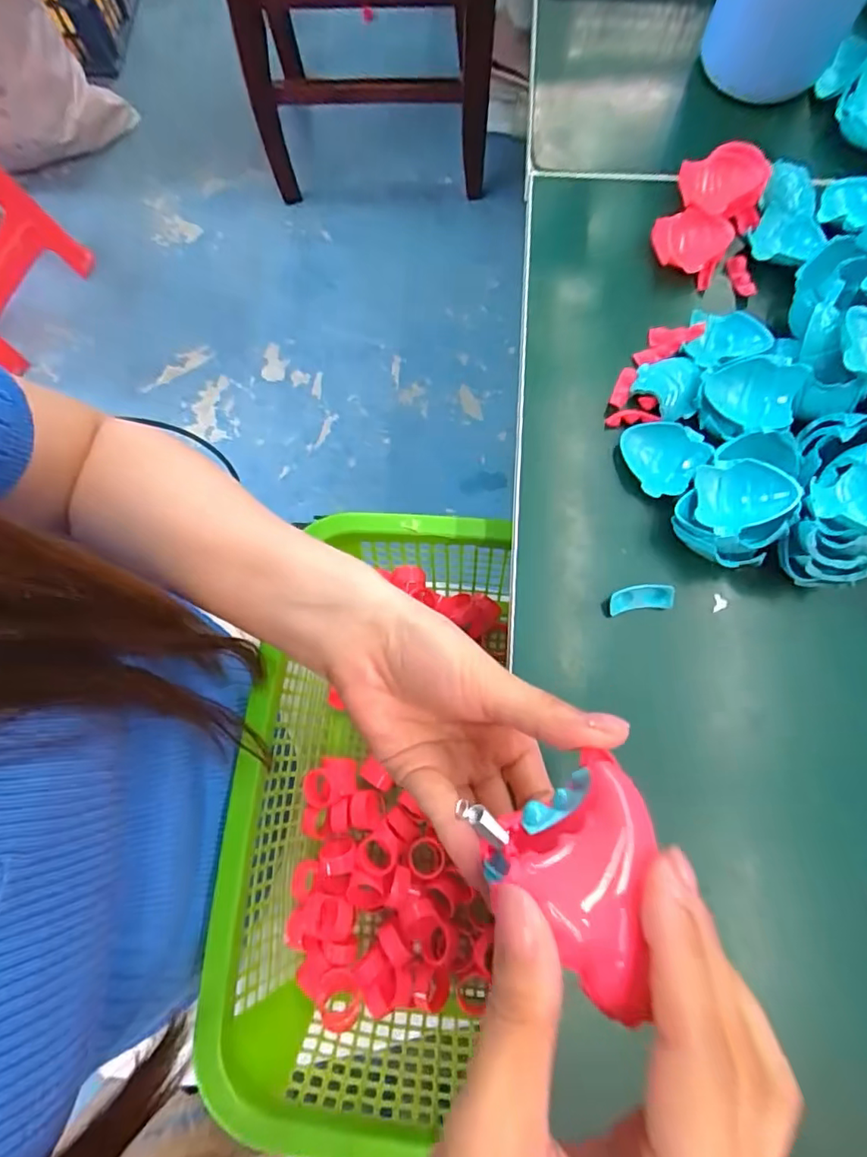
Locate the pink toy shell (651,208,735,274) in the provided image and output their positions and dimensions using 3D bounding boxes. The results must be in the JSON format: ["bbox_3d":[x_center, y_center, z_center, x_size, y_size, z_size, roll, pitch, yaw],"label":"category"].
[{"bbox_3d":[0.151,-0.200,0.321,0.042,0.016,0.037,30,80,8],"label":"pink toy shell"}]

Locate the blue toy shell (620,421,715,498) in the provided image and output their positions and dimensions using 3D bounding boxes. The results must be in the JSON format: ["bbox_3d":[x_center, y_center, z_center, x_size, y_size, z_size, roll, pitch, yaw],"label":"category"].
[{"bbox_3d":[0.123,-0.068,0.292,0.038,0.012,0.043,-42,80,-7],"label":"blue toy shell"}]

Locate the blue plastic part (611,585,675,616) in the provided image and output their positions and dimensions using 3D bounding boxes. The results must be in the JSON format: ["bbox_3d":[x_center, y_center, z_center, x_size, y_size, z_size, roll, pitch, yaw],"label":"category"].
[{"bbox_3d":[0.108,0.011,0.282,0.033,0.009,0.013,-8,77,0],"label":"blue plastic part"}]

